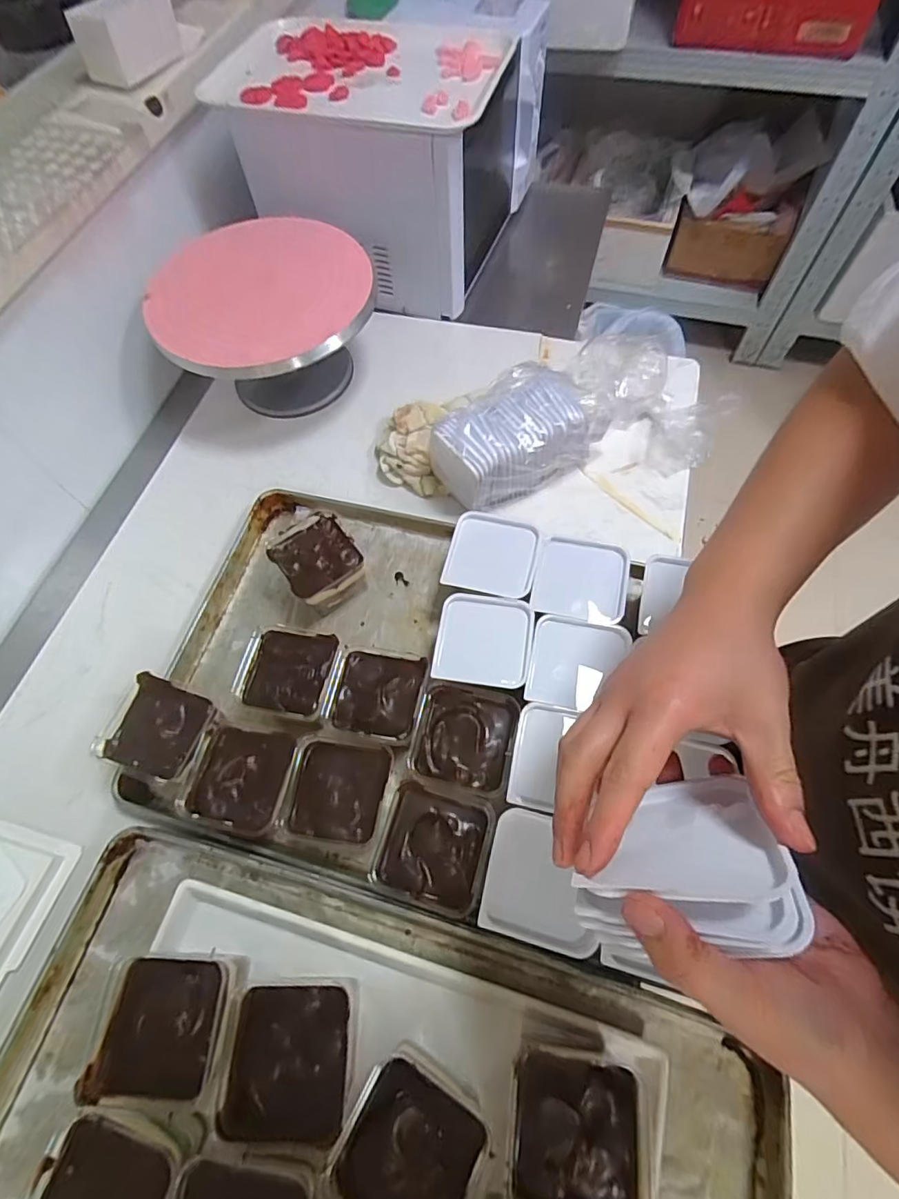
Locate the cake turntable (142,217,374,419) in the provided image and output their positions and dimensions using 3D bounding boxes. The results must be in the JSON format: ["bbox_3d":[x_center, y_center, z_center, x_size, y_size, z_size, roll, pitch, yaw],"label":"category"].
[{"bbox_3d":[-0.236,-0.368,0.740,0.291,0.172,0.242,-33,68,-13],"label":"cake turntable"}]

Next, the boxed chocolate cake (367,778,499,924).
[{"bbox_3d":[-0.013,0.221,0.469,0.093,0.050,0.093,13,66,8],"label":"boxed chocolate cake"}]

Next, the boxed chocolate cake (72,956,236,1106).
[{"bbox_3d":[-0.212,0.327,0.411,0.096,0.077,0.087,4,65,4],"label":"boxed chocolate cake"}]

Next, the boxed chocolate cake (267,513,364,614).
[{"bbox_3d":[-0.151,-0.040,0.614,0.087,0.066,0.098,-35,68,-14],"label":"boxed chocolate cake"}]

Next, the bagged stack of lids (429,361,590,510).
[{"bbox_3d":[0.077,-0.201,0.669,0.188,0.111,0.112,-23,66,-9],"label":"bagged stack of lids"}]

